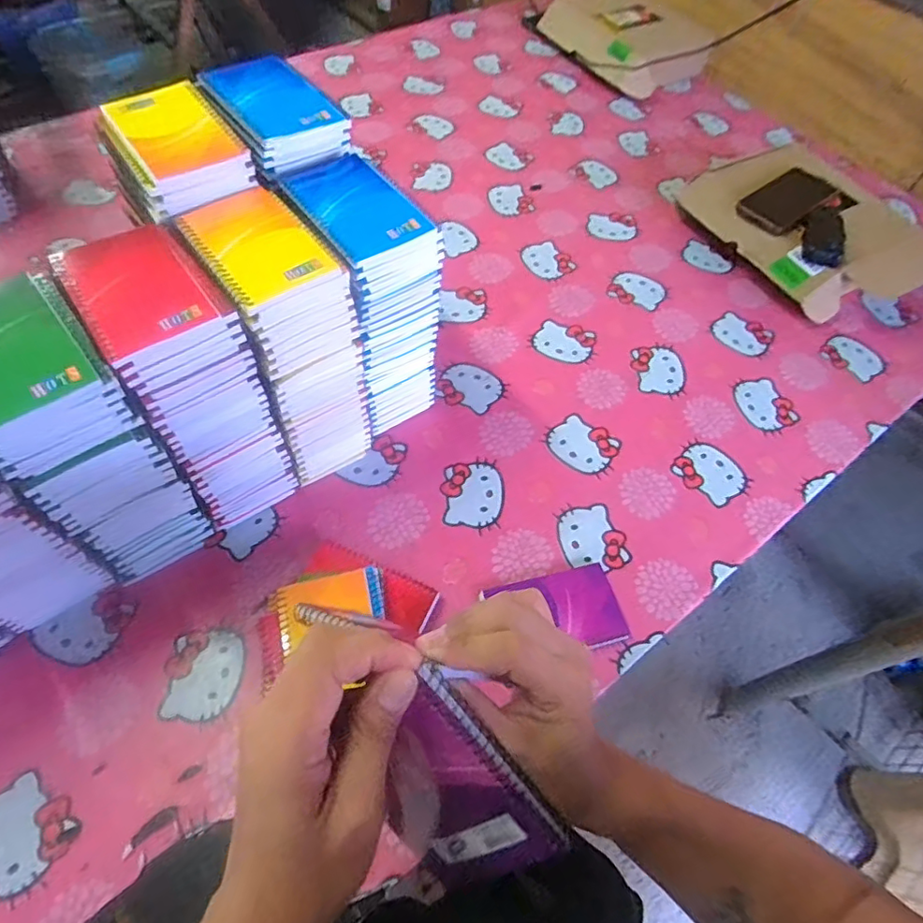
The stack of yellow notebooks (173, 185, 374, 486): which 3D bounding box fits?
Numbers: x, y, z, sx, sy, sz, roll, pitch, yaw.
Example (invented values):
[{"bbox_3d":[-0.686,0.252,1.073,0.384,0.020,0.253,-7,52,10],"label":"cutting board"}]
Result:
[{"bbox_3d":[-0.167,-0.109,0.563,0.092,0.256,0.138,-31,65,-21],"label":"stack of yellow notebooks"}]

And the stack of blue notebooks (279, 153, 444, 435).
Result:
[{"bbox_3d":[-0.097,-0.159,0.602,0.098,0.260,0.137,-31,65,-21],"label":"stack of blue notebooks"}]

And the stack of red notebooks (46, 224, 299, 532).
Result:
[{"bbox_3d":[-0.245,-0.065,0.530,0.098,0.257,0.141,-32,65,-22],"label":"stack of red notebooks"}]

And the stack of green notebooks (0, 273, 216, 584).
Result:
[{"bbox_3d":[-0.317,-0.009,0.490,0.097,0.258,0.123,-33,66,-22],"label":"stack of green notebooks"}]

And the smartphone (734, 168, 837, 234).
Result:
[{"bbox_3d":[0.477,-0.384,0.835,0.141,0.014,0.079,-38,66,-15],"label":"smartphone"}]

